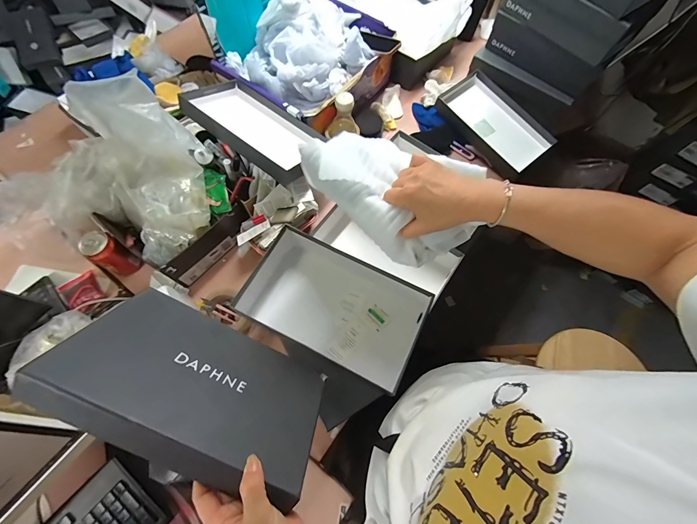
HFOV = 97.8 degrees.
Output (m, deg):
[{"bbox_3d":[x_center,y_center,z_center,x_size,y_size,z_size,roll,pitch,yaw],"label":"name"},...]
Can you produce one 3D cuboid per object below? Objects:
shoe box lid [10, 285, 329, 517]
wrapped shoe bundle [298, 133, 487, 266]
[{"bbox_3d":[-0.175,0.146,0.376,0.287,0.024,0.179,29,26,-7],"label":"shoe box lid"},{"bbox_3d":[0.057,-0.107,0.437,0.260,0.095,0.143,30,71,10],"label":"wrapped shoe bundle"}]

